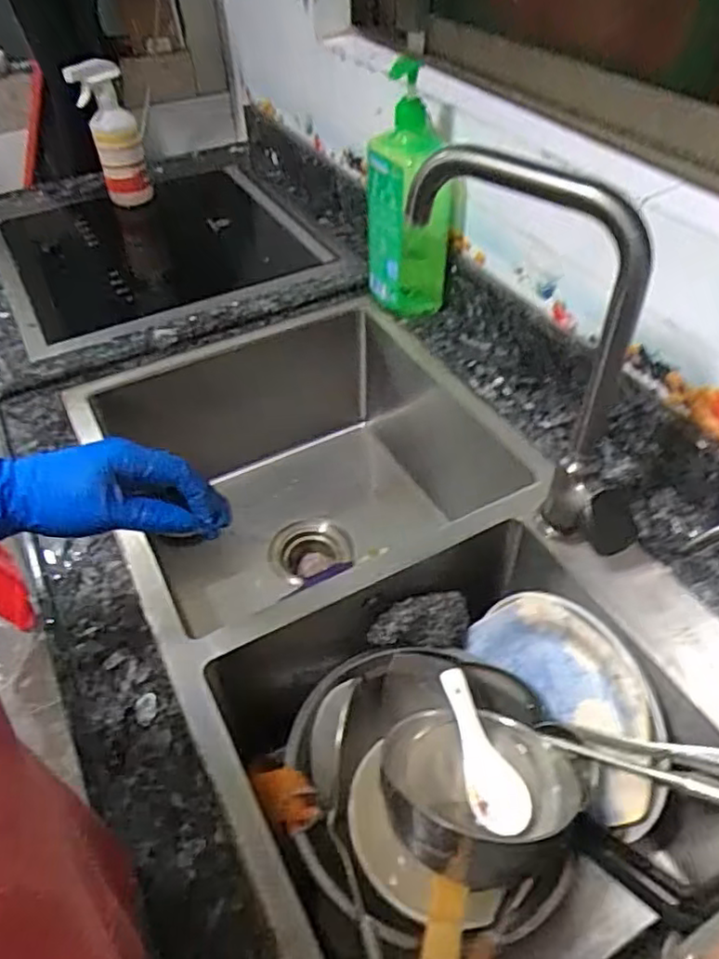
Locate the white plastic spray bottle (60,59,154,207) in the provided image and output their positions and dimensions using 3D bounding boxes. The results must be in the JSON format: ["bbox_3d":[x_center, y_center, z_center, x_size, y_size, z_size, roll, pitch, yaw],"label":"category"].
[{"bbox_3d":[-0.368,-0.510,0.988,0.072,0.203,0.079,-17,48,-14],"label":"white plastic spray bottle"}]

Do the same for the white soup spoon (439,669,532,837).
[{"bbox_3d":[0.104,0.225,0.553,0.044,0.034,0.128,-9,46,-6],"label":"white soup spoon"}]

